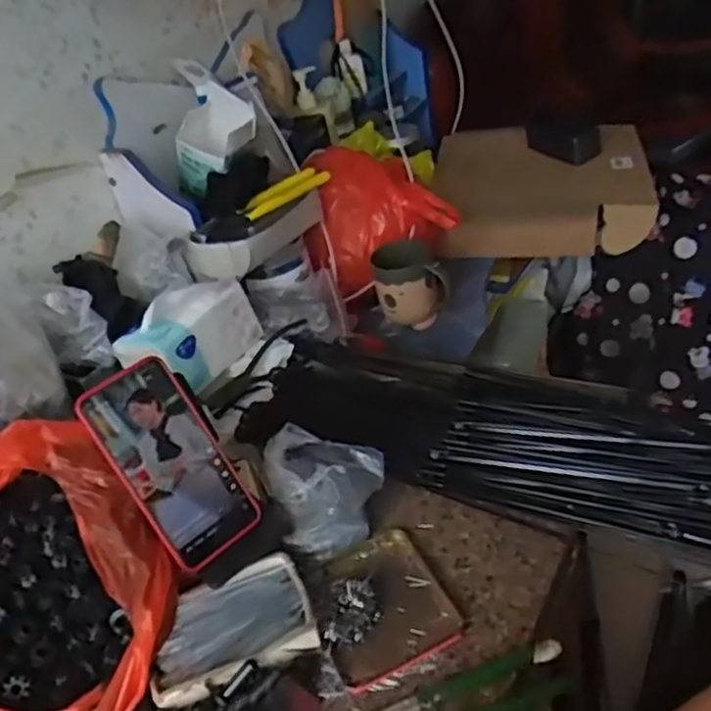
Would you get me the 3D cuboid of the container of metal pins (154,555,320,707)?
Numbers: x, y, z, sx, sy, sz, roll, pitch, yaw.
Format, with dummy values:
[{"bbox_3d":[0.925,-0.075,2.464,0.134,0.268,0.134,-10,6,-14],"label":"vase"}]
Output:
[{"bbox_3d":[-0.097,0.211,0.551,0.121,0.027,0.083,-21,35,-11],"label":"container of metal pins"}]

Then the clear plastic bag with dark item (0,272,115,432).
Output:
[{"bbox_3d":[-0.376,-0.008,0.750,0.121,0.145,0.181,11,41,31],"label":"clear plastic bag with dark item"}]

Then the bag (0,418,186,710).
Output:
[{"bbox_3d":[-0.260,0.159,0.534,0.202,0.112,0.248,-32,41,-33],"label":"bag"}]

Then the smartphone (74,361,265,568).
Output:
[{"bbox_3d":[-0.145,0.085,0.570,0.080,0.162,0.012,-37,9,-28],"label":"smartphone"}]

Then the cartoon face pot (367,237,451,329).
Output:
[{"bbox_3d":[0.074,-0.098,0.987,0.095,0.094,0.096,-9,35,6],"label":"cartoon face pot"}]

